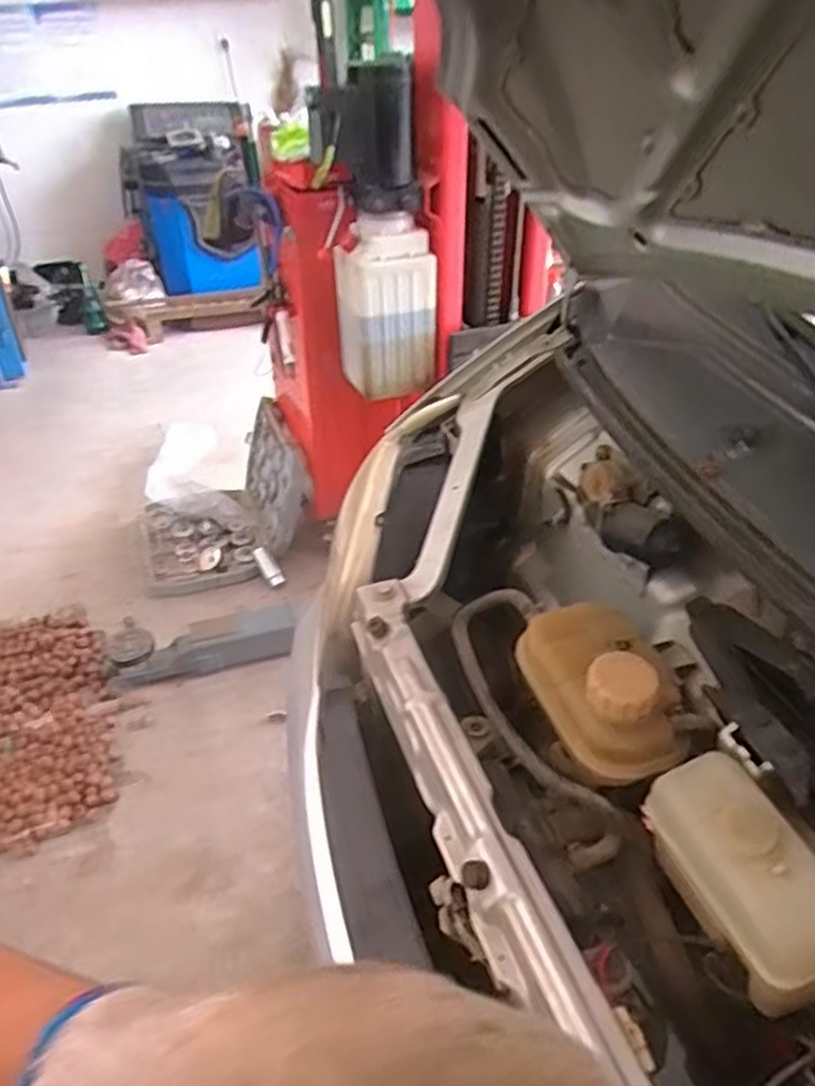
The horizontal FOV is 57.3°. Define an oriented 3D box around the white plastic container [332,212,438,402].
[{"bbox_3d":[-0.055,-0.569,1.807,0.213,0.409,0.142,-13,39,-17],"label":"white plastic container"}]

